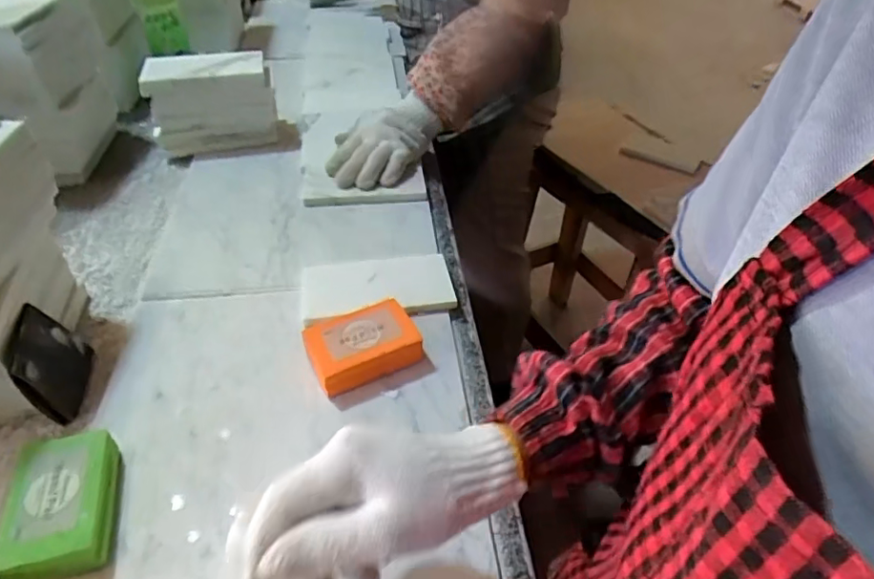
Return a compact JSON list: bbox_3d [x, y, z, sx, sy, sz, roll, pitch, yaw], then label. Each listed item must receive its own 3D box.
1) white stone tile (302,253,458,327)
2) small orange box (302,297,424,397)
[{"bbox_3d":[-0.059,-0.001,0.582,0.149,0.014,0.083,-7,43,-7],"label":"white stone tile"},{"bbox_3d":[-0.064,0.049,0.513,0.094,0.031,0.064,-17,45,-18],"label":"small orange box"}]

